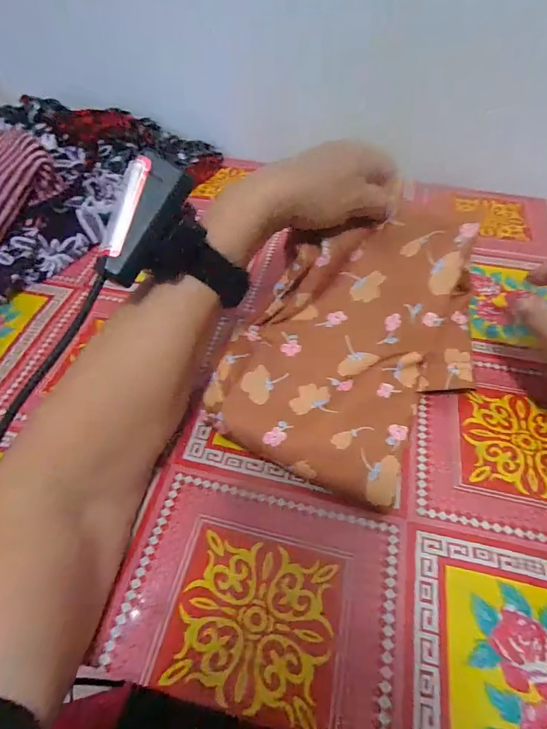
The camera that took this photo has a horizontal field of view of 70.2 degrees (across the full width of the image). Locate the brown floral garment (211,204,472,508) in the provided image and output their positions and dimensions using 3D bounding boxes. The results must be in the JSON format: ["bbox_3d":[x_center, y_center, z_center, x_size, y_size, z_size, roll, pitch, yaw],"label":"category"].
[{"bbox_3d":[0.060,-0.023,0.279,0.151,0.070,0.206,25,58,19],"label":"brown floral garment"}]

